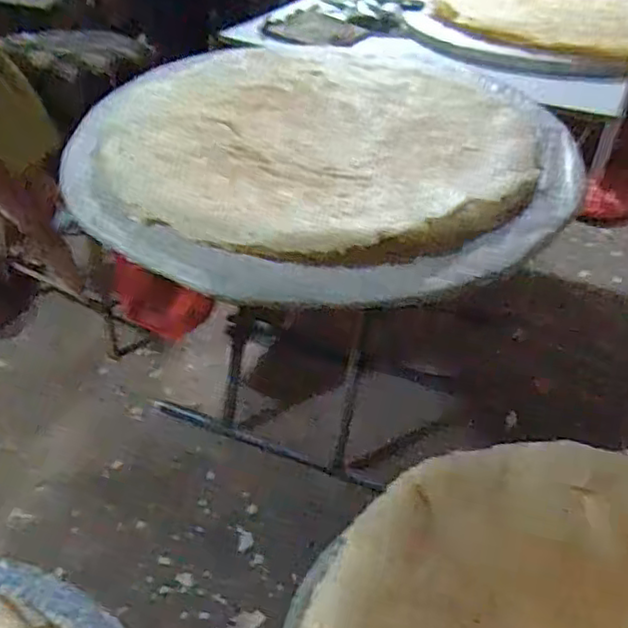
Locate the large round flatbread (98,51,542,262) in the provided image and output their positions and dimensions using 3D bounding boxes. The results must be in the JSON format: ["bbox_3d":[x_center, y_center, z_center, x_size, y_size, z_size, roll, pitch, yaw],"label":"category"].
[{"bbox_3d":[0.020,-0.265,0.975,0.576,0.043,0.580,1,38,0],"label":"large round flatbread"}]

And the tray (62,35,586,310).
[{"bbox_3d":[0.016,-0.257,0.995,0.734,0.078,0.674,3,38,3],"label":"tray"}]

